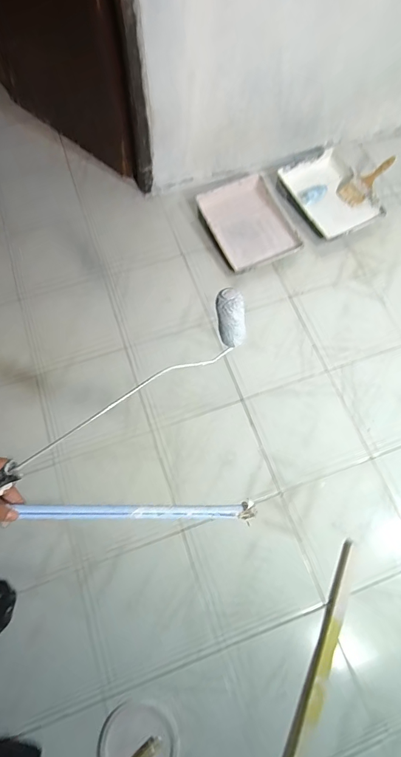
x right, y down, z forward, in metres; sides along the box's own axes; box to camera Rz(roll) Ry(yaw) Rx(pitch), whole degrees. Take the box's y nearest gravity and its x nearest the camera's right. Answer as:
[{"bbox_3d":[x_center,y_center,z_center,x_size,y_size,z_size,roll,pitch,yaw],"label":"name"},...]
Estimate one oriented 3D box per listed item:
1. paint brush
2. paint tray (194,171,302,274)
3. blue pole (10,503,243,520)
[{"bbox_3d":[0.660,-0.778,1.504,0.229,0.051,0.114,-35,71,14],"label":"paint brush"},{"bbox_3d":[0.177,-0.594,1.440,0.296,0.056,0.392,-23,71,-11],"label":"paint tray"},{"bbox_3d":[-0.094,0.200,0.571,0.324,0.016,0.022,4,68,-12],"label":"blue pole"}]

